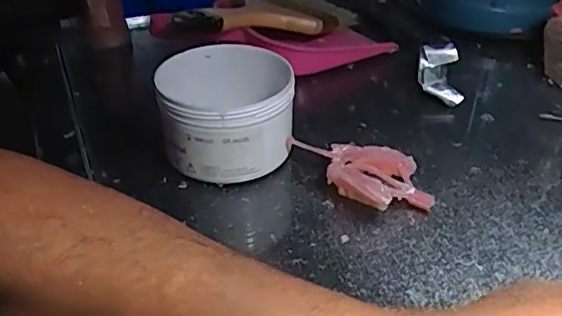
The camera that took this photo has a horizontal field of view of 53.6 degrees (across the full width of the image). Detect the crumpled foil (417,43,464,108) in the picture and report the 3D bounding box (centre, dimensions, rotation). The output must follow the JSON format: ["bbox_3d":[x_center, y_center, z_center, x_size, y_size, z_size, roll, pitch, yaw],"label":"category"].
[{"bbox_3d":[0.136,-0.070,0.478,0.033,0.030,0.067,5,36,7],"label":"crumpled foil"}]

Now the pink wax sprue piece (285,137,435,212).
[{"bbox_3d":[0.049,0.013,0.356,0.092,0.025,0.059,5,36,6],"label":"pink wax sprue piece"}]

